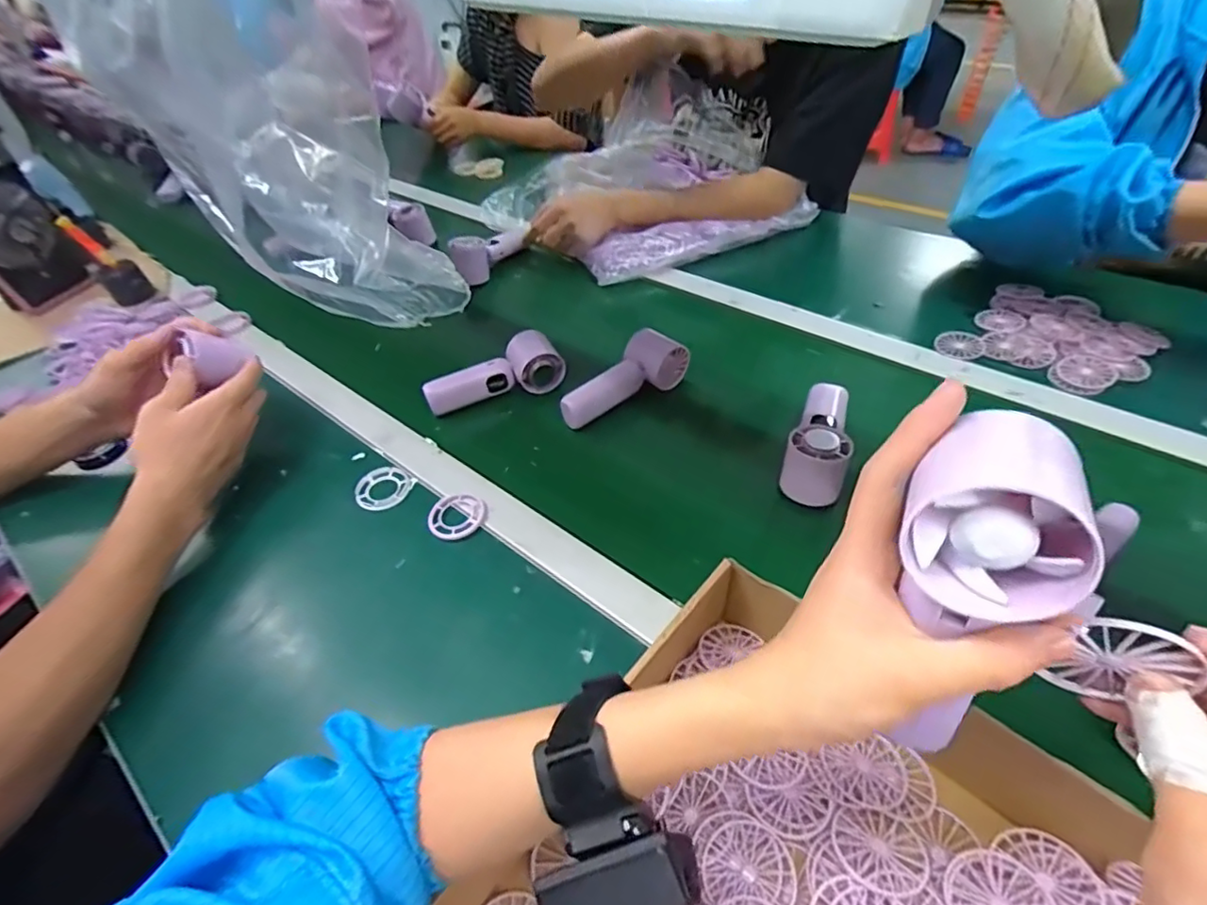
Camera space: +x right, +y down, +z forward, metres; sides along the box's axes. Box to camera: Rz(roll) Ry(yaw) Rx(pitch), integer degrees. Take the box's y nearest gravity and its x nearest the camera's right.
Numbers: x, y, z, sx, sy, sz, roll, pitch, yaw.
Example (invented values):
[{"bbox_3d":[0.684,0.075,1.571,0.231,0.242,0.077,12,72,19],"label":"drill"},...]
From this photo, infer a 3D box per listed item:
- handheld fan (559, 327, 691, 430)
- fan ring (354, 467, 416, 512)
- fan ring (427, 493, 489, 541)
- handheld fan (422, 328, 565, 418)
[{"bbox_3d":[0.018,-0.084,0.659,0.163,0.050,0.050,-28,50,-20],"label":"handheld fan"},{"bbox_3d":[-0.219,0.036,0.589,0.049,0.012,0.056,26,54,27],"label":"fan ring"},{"bbox_3d":[-0.139,0.059,0.555,0.053,0.007,0.052,-3,46,3],"label":"fan ring"},{"bbox_3d":[-0.128,-0.090,0.687,0.160,0.047,0.052,-19,47,-12],"label":"handheld fan"}]

